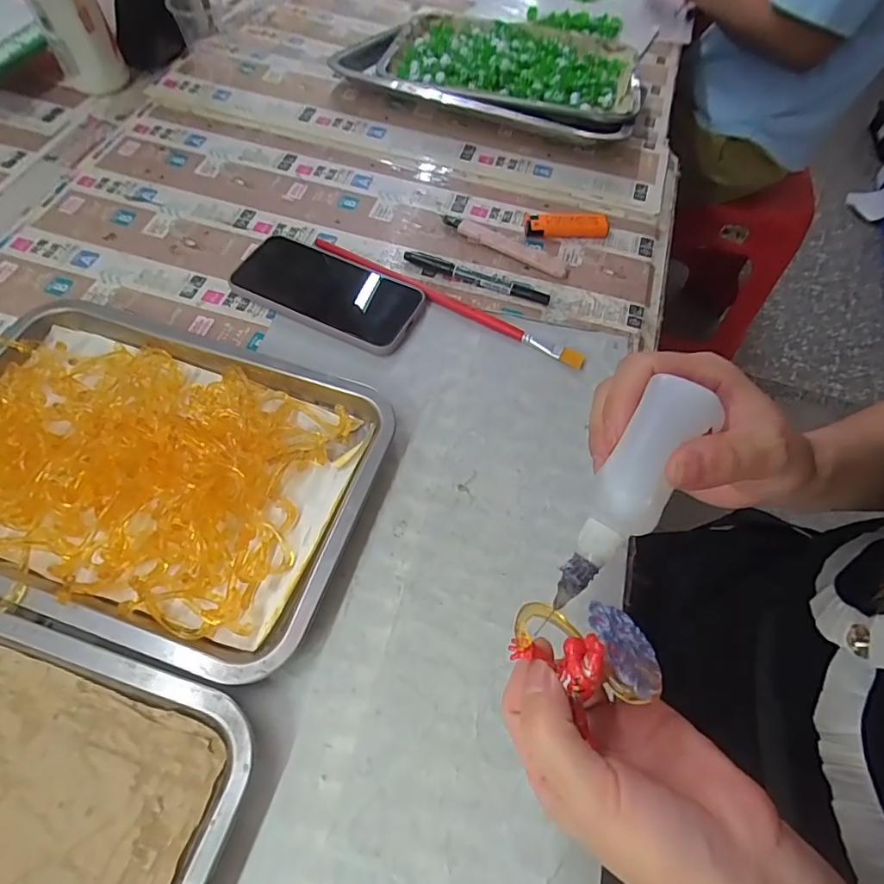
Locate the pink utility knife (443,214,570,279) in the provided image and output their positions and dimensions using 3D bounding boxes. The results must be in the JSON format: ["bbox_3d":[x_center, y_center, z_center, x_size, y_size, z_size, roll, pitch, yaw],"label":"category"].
[{"bbox_3d":[0.059,-0.189,0.481,0.132,0.012,0.019,29,63,14],"label":"pink utility knife"}]

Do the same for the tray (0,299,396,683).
[{"bbox_3d":[-0.205,0.008,0.344,0.306,0.041,0.214,16,60,7],"label":"tray"}]

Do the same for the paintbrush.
[{"bbox_3d":[0.000,-0.125,0.445,0.265,0.010,0.014,28,62,14],"label":"paintbrush"}]

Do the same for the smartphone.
[{"bbox_3d":[-0.104,-0.134,0.444,0.173,0.011,0.079,26,62,12],"label":"smartphone"}]

